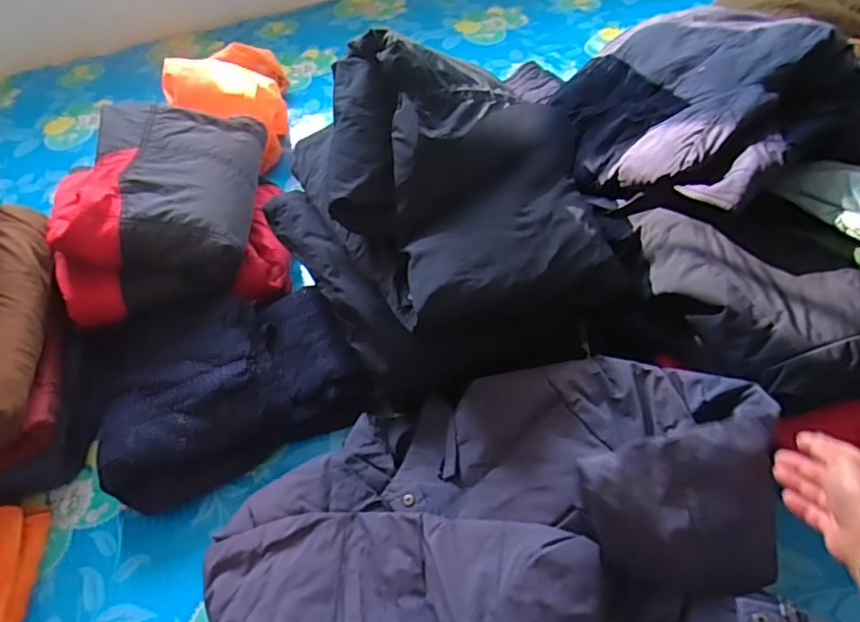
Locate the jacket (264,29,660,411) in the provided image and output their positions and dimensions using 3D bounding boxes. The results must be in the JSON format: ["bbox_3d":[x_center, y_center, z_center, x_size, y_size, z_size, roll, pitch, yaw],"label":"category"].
[{"bbox_3d":[0.024,-0.116,0.817,0.428,0.327,0.386,-18,52,-9],"label":"jacket"}]

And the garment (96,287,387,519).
[{"bbox_3d":[-0.269,0.094,0.821,0.360,0.109,0.249,-20,52,-11],"label":"garment"}]

